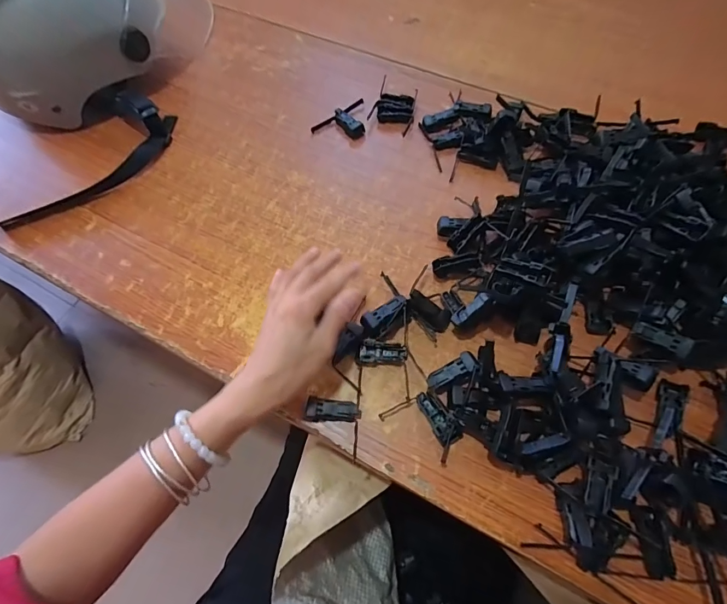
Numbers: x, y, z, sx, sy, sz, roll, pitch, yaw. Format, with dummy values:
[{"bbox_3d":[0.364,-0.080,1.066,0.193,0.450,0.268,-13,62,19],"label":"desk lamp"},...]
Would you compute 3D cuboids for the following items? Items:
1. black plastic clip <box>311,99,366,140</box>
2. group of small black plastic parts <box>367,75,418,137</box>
[{"bbox_3d":[-0.022,-0.237,0.518,0.083,0.013,0.049,-35,68,-14],"label":"black plastic clip"},{"bbox_3d":[0.043,-0.267,0.530,0.058,0.012,0.088,16,66,9],"label":"group of small black plastic parts"}]

